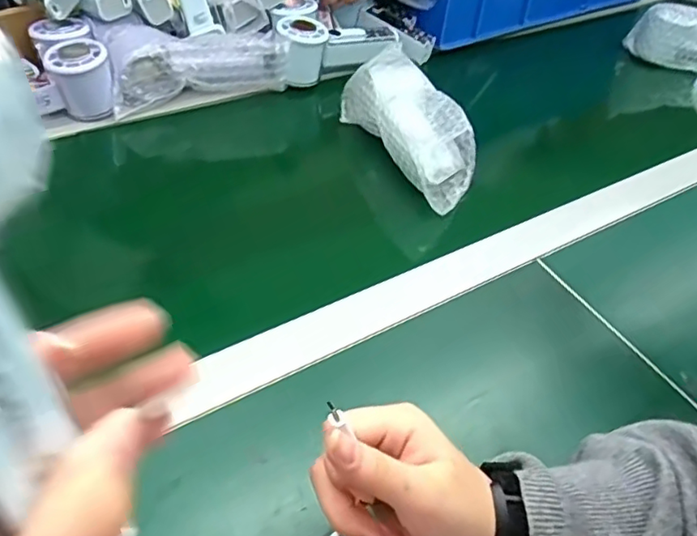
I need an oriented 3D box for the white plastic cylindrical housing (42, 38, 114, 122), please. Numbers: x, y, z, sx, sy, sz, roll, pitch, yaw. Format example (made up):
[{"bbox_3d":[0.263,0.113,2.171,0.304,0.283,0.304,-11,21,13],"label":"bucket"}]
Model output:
[{"bbox_3d":[-0.256,-0.183,0.566,0.054,0.055,0.053,0,51,0],"label":"white plastic cylindrical housing"}]

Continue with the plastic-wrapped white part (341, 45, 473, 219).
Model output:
[{"bbox_3d":[0.063,-0.138,0.577,0.077,0.055,0.191,-21,54,-17],"label":"plastic-wrapped white part"}]

